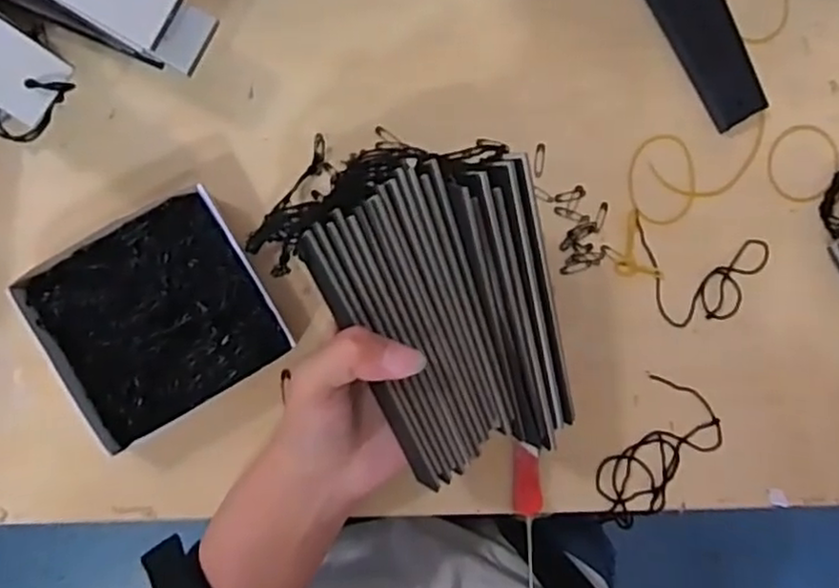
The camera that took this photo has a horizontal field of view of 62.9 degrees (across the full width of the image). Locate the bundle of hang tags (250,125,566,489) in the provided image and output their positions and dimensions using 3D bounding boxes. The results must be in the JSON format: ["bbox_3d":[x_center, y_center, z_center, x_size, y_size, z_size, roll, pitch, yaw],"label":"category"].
[{"bbox_3d":[0.002,0.006,0.305,0.112,0.035,0.151,-18,90,-9],"label":"bundle of hang tags"}]

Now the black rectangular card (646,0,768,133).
[{"bbox_3d":[0.166,-0.161,0.407,0.045,0.006,0.125,-29,92,-9],"label":"black rectangular card"}]

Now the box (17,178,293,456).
[{"bbox_3d":[-0.133,0.012,0.348,0.105,0.023,0.097,-31,93,-9],"label":"box"}]

